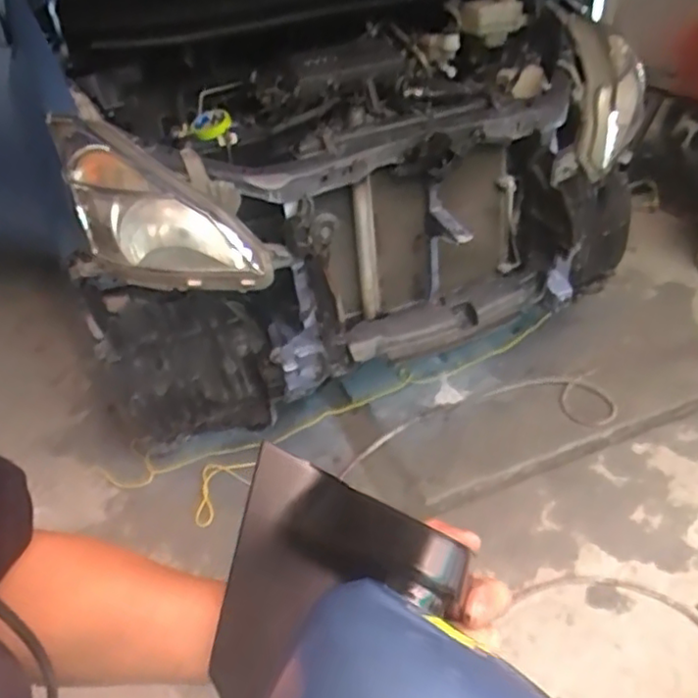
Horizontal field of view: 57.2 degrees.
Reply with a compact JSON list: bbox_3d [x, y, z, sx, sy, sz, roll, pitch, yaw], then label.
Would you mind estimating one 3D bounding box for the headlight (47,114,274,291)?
[{"bbox_3d":[-0.383,-0.287,1.307,0.424,0.286,0.186,4,39,11],"label":"headlight"}]

